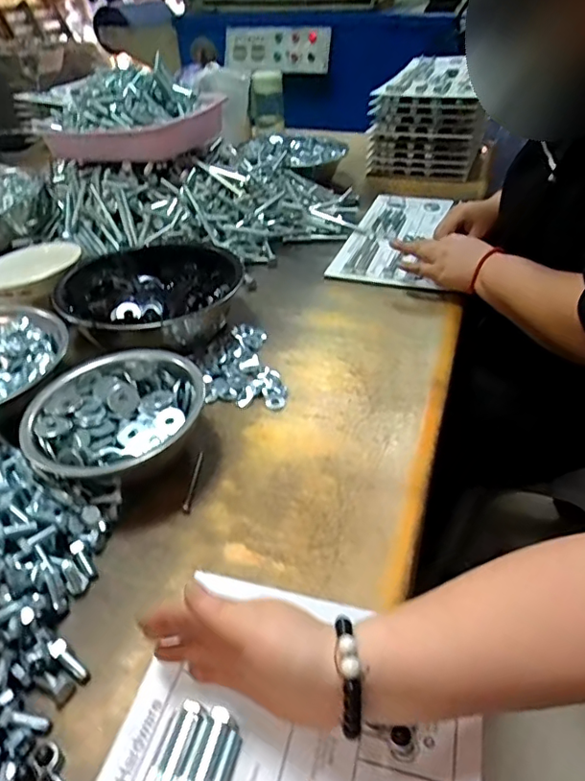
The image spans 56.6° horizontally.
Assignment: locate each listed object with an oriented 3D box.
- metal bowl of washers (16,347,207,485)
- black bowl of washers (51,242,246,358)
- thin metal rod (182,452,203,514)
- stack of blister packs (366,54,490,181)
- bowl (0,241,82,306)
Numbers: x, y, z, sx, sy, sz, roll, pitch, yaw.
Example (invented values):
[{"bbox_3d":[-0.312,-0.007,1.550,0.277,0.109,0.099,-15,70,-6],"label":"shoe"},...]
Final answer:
[{"bbox_3d":[-0.182,0.030,0.543,0.156,0.061,0.168,-1,39,1],"label":"metal bowl of washers"},{"bbox_3d":[-0.188,-0.126,0.729,0.227,0.058,0.222,-1,39,1],"label":"black bowl of washers"},{"bbox_3d":[-0.099,0.089,0.534,0.009,0.006,0.074,0,39,3],"label":"thin metal rod"},{"bbox_3d":[0.326,-0.647,1.264,0.224,0.174,0.311,11,41,15],"label":"stack of blister packs"},{"bbox_3d":[-0.366,-0.162,0.768,0.128,0.043,0.128,-1,39,1],"label":"bowl"}]

